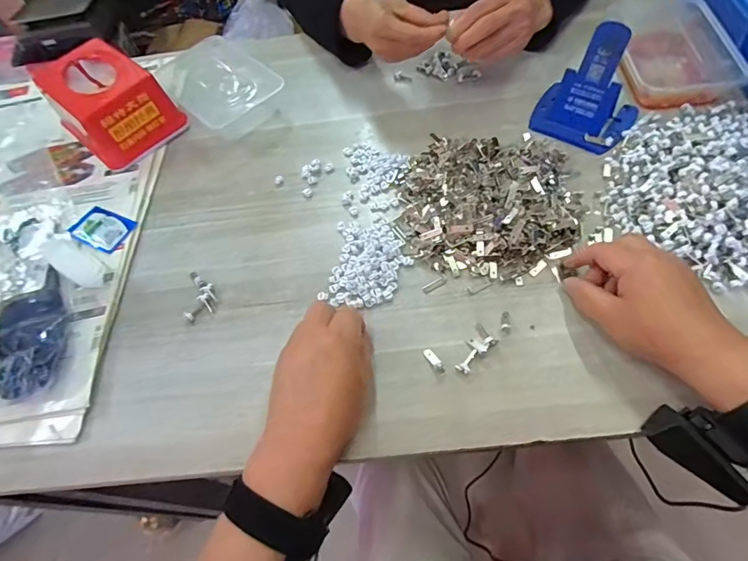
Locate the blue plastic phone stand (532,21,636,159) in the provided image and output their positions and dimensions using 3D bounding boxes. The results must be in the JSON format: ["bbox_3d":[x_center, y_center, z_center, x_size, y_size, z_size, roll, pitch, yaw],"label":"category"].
[{"bbox_3d":[0.231,-0.205,0.465,0.104,0.093,0.087,22,65,18],"label":"blue plastic phone stand"}]

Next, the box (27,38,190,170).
[{"bbox_3d":[-0.327,-0.217,0.541,0.147,0.077,0.107,34,69,22],"label":"box"}]

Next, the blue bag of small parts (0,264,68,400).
[{"bbox_3d":[-0.318,0.049,0.408,0.061,0.024,0.141,-28,48,-13],"label":"blue bag of small parts"}]

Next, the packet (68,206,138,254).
[{"bbox_3d":[-0.296,-0.056,0.481,0.061,0.005,0.044,18,63,18],"label":"packet"}]

